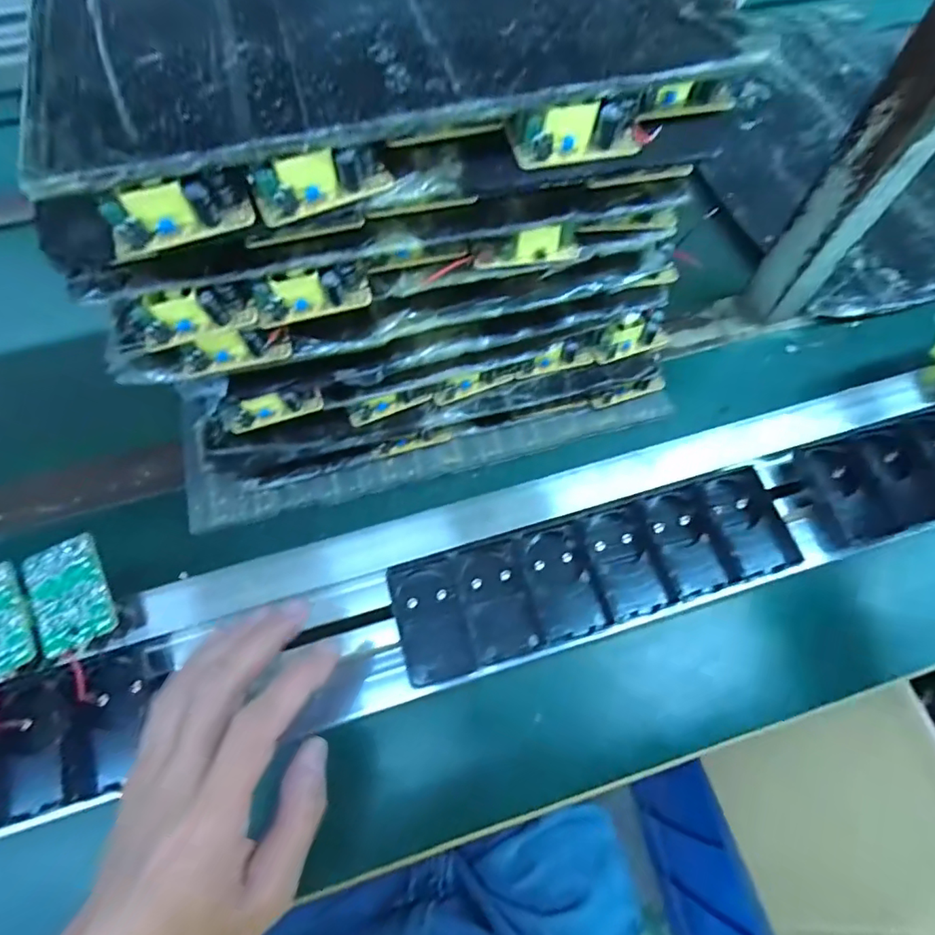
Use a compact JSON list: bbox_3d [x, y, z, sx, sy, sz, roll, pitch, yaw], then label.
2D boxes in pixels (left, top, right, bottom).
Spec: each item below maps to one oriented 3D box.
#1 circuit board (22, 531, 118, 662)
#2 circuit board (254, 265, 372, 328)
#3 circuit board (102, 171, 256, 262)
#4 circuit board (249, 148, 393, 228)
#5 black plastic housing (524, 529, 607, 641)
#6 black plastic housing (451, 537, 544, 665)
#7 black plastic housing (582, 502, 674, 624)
[{"bbox_3d":[-0.231,0.073,0.312,0.037,0.008,0.062,-20,72,-15],"label":"circuit board"},{"bbox_3d":[-0.088,-0.099,0.303,0.065,0.022,0.017,-17,65,-8],"label":"circuit board"},{"bbox_3d":[-0.133,-0.117,0.246,0.064,0.022,0.015,-20,66,-10],"label":"circuit board"},{"bbox_3d":[-0.069,-0.136,0.253,0.063,0.021,0.016,-21,66,-10],"label":"circuit board"},{"bbox_3d":[0.059,0.074,0.341,0.039,0.011,0.064,-11,65,-5],"label":"black plastic housing"},{"bbox_3d":[0.018,0.083,0.336,0.042,0.015,0.069,-10,65,-5],"label":"black plastic housing"},{"bbox_3d":[0.101,0.060,0.344,0.043,0.017,0.066,-12,65,-6],"label":"black plastic housing"}]

